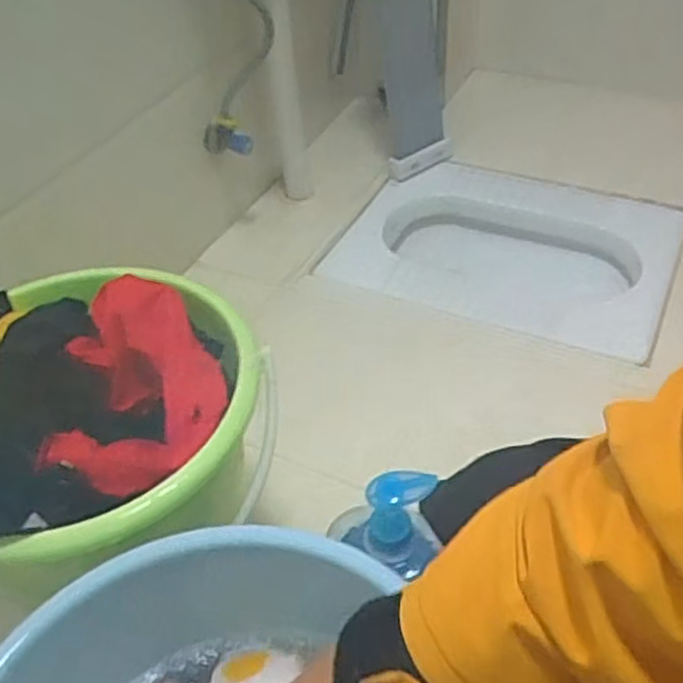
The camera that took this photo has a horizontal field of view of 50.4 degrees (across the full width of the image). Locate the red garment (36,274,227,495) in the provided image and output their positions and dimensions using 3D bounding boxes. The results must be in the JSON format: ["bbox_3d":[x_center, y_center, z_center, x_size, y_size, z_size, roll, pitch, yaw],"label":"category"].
[{"bbox_3d":[-0.174,0.032,0.646,0.136,0.070,0.239,-6,44,-1],"label":"red garment"}]

